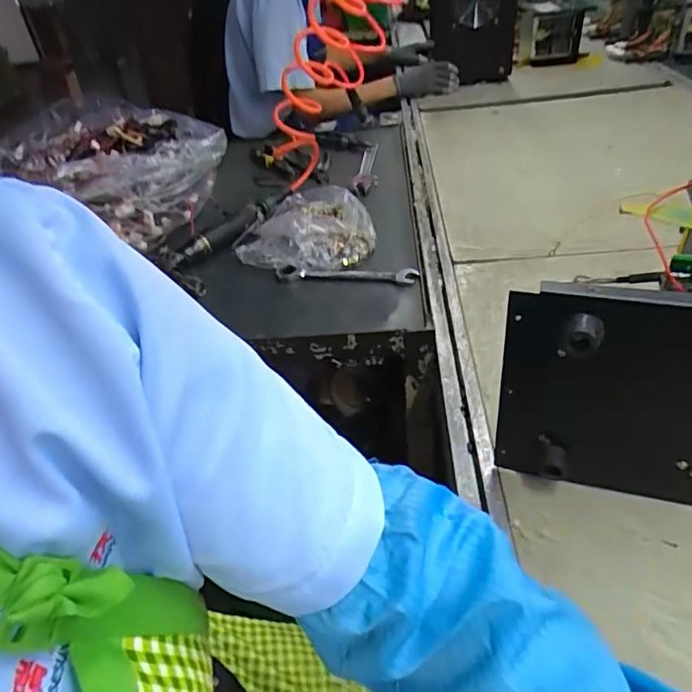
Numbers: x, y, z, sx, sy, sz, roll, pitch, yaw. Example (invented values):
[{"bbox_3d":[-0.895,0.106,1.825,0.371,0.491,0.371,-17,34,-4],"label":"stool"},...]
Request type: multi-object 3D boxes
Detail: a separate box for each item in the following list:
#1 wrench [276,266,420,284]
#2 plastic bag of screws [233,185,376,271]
[{"bbox_3d":[-0.002,-0.104,0.770,0.204,0.016,0.026,4,41,15],"label":"wrench"},{"bbox_3d":[-0.057,-0.199,0.860,0.203,0.057,0.223,0,40,11],"label":"plastic bag of screws"}]

